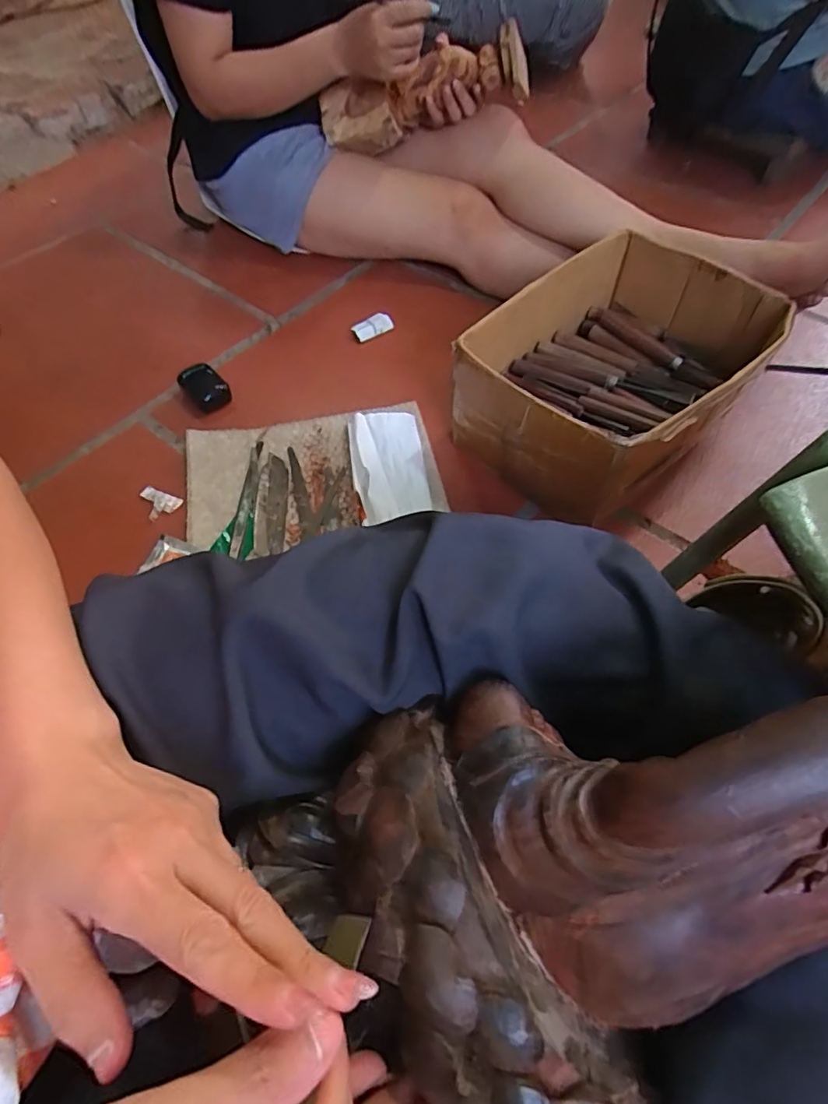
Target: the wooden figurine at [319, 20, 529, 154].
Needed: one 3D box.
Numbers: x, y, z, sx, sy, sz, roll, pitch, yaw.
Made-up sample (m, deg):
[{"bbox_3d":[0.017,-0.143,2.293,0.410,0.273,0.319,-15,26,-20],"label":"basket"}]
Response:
[{"bbox_3d":[0.008,-0.666,0.797,0.301,0.100,0.089,-6,56,19],"label":"wooden figurine"}]

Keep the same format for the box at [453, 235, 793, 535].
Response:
[{"bbox_3d":[0.233,-0.202,0.645,0.315,0.148,0.245,-35,63,-19],"label":"box"}]

